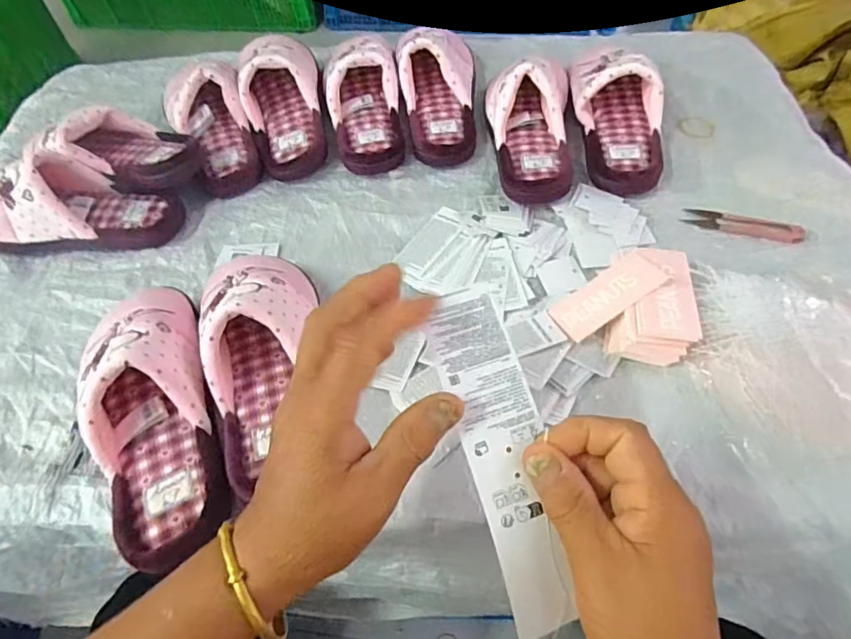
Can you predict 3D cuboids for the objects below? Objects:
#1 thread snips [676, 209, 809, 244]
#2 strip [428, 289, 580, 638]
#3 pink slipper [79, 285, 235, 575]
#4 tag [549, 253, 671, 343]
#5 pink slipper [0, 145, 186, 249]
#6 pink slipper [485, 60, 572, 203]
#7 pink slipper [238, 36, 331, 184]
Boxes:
[{"bbox_3d":[0.308,-0.093,0.510,0.104,0.011,0.024,19,58,18],"label":"thread snips"},{"bbox_3d":[0.041,0.084,0.271,0.045,0.016,0.201,-11,84,-2],"label":"strip"},{"bbox_3d":[-0.208,0.059,0.396,0.083,0.082,0.238,-22,55,-10],"label":"pink slipper"},{"bbox_3d":[0.157,-0.021,0.453,0.099,0.005,0.042,-35,49,-2],"label":"tag"},{"bbox_3d":[-0.387,-0.123,0.555,0.236,0.076,0.084,-5,53,2],"label":"pink slipper"},{"bbox_3d":[0.115,-0.215,0.569,0.095,0.075,0.202,0,67,6],"label":"pink slipper"},{"bbox_3d":[-0.172,-0.274,0.625,0.095,0.066,0.224,-15,72,-6],"label":"pink slipper"}]

